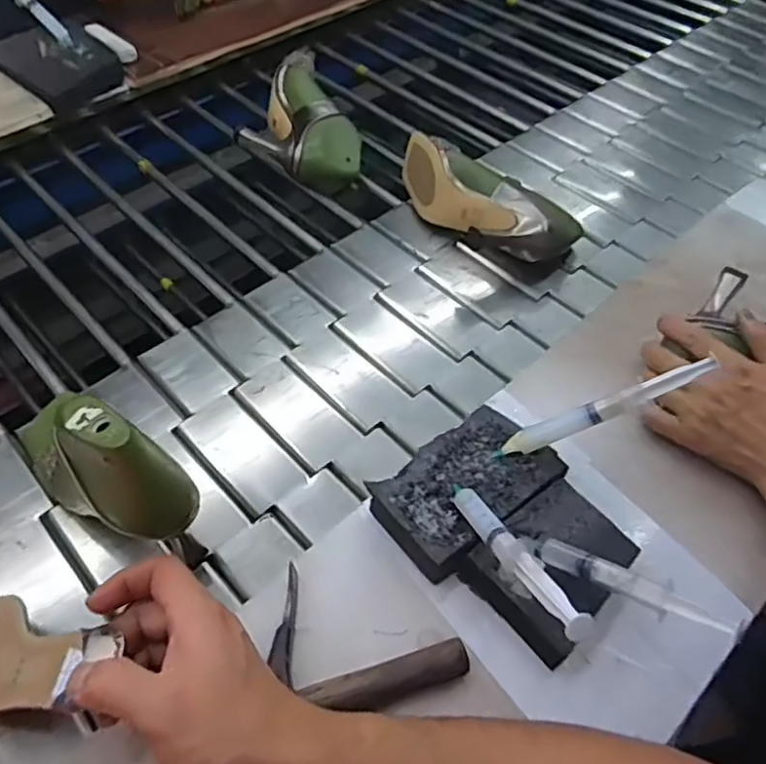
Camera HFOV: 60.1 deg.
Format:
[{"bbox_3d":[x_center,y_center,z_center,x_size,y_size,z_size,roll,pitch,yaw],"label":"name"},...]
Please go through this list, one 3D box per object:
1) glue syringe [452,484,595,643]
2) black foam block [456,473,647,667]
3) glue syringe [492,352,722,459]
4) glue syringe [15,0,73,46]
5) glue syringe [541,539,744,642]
[{"bbox_3d":[0.076,0.103,0.406,0.021,0.018,0.165,-16,23,-13],"label":"glue syringe"},{"bbox_3d":[0.119,0.124,0.461,0.098,0.043,0.085,-36,60,-25],"label":"black foam block"},{"bbox_3d":[0.154,0.021,0.474,0.156,0.014,0.015,-25,48,18],"label":"glue syringe"},{"bbox_3d":[-0.489,-0.523,0.922,0.174,0.013,0.030,42,59,7],"label":"glue syringe"},{"bbox_3d":[0.153,0.123,0.408,0.123,0.016,0.016,18,50,37],"label":"glue syringe"}]

